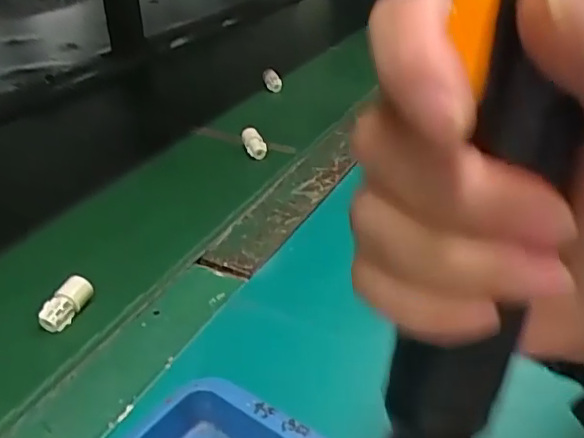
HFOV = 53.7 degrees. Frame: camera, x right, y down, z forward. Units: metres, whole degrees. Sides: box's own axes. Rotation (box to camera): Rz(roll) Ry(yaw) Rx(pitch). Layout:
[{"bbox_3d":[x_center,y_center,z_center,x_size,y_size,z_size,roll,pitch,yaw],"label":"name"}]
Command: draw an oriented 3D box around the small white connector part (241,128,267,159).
[{"bbox_3d":[-0.042,-0.086,0.642,0.015,0.021,0.046,-17,50,-26],"label":"small white connector part"}]

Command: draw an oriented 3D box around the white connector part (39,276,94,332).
[{"bbox_3d":[-0.159,0.060,0.407,0.017,0.014,0.042,17,54,23],"label":"white connector part"}]

